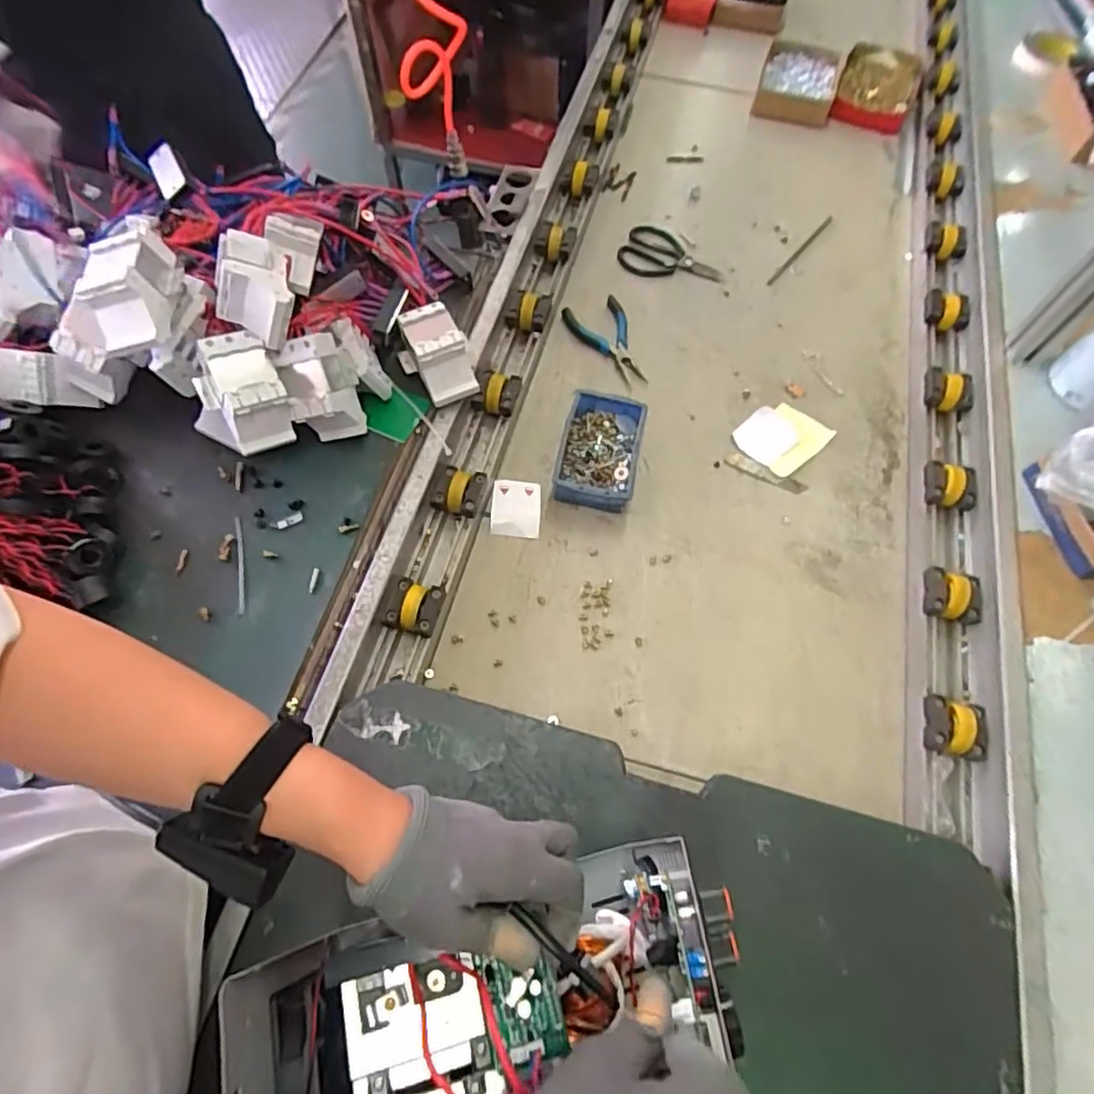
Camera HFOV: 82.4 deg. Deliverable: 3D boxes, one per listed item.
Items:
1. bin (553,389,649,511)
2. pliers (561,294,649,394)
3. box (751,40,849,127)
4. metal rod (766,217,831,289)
[{"bbox_3d":[0.064,-0.116,0.772,0.097,0.046,0.149,10,64,3],"label":"bin"},{"bbox_3d":[0.095,-0.286,0.865,0.087,0.023,0.145,-27,68,-14],"label":"pliers"},{"bbox_3d":[0.455,-0.837,1.129,0.136,0.040,0.195,17,65,7],"label":"box"},{"bbox_3d":[0.397,-0.462,0.979,0.011,0.005,0.198,37,69,15],"label":"metal rod"}]

